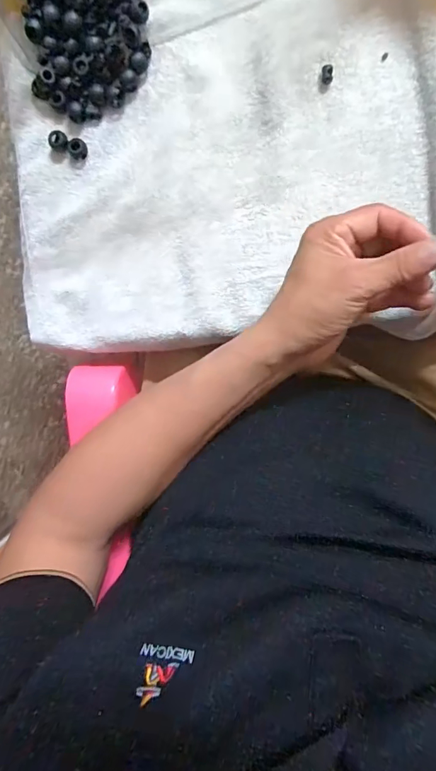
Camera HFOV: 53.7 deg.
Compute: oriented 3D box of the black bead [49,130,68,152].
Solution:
[{"bbox_3d":[-0.131,-0.201,0.355,0.013,0.010,0.015,42,97,-2],"label":"black bead"}]

